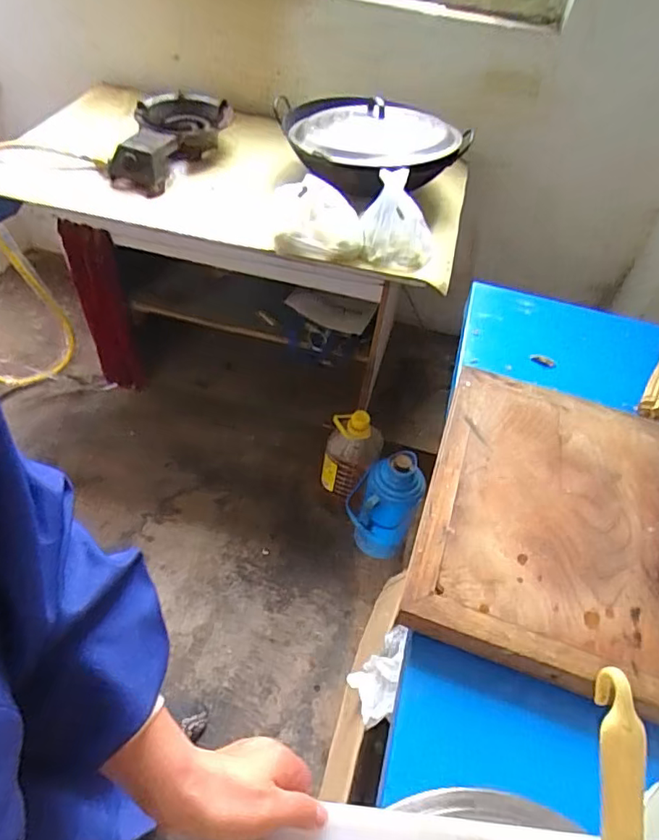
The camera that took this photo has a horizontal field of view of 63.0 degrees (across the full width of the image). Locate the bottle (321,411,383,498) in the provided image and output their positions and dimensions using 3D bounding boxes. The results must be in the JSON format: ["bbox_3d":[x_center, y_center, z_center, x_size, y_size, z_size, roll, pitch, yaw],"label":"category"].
[{"bbox_3d":[0.068,0.096,1.564,0.113,0.314,0.172,27,52,16],"label":"bottle"}]

